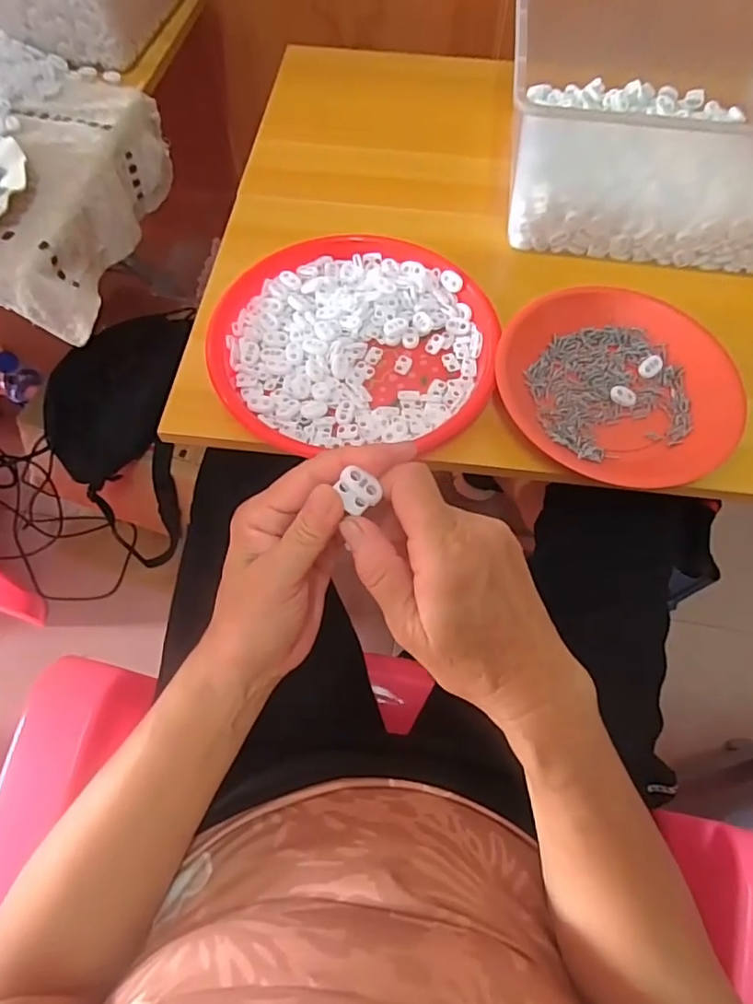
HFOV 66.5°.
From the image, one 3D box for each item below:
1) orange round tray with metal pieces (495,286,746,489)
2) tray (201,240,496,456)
[{"bbox_3d":[0.200,-0.101,0.479,0.193,0.027,0.181,0,64,0],"label":"orange round tray with metal pieces"},{"bbox_3d":[-0.020,-0.145,0.501,0.234,0.023,0.217,0,64,0],"label":"tray"}]

